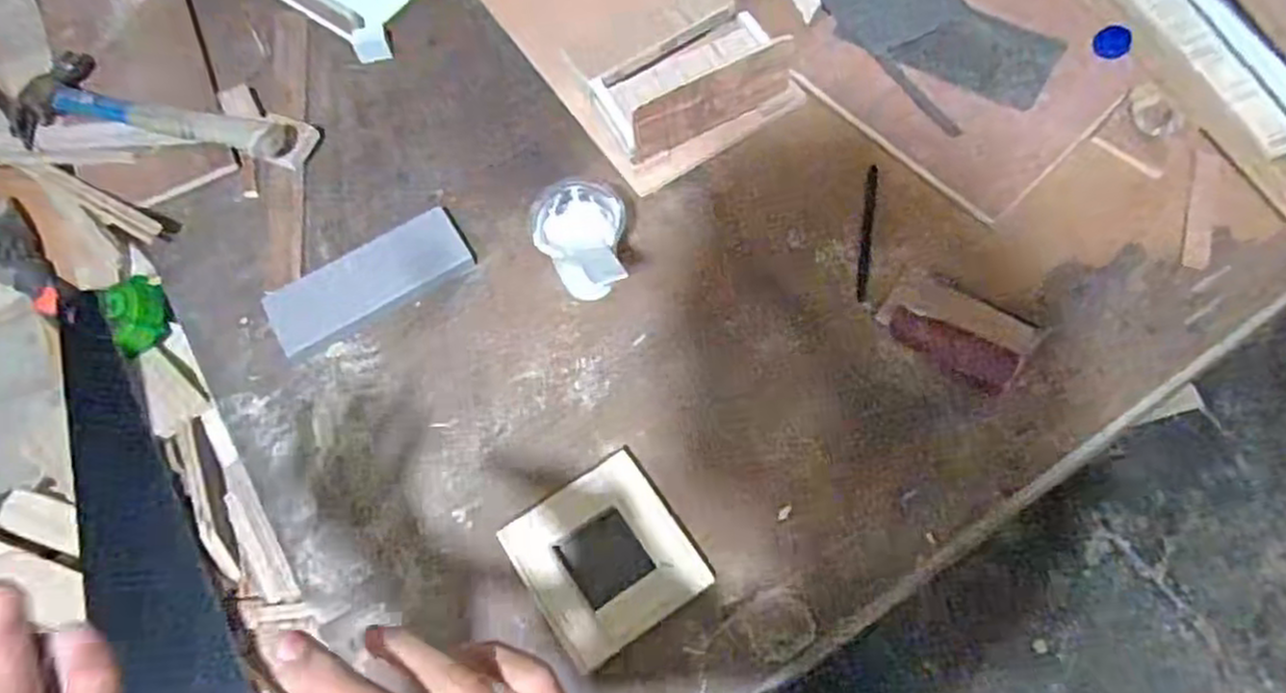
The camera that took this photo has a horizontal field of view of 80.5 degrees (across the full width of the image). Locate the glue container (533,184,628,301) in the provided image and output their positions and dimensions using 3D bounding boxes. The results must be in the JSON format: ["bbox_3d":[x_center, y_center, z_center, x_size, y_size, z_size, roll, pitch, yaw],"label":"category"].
[{"bbox_3d":[-0.049,-0.080,0.611,0.067,0.089,0.067,5,69,5],"label":"glue container"}]

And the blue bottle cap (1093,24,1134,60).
[{"bbox_3d":[0.434,-0.282,0.702,0.031,0.009,0.036,32,73,14],"label":"blue bottle cap"}]

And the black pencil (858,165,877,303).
[{"bbox_3d":[0.192,-0.098,0.651,0.009,0.005,0.133,9,69,6],"label":"black pencil"}]

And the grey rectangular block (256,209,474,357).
[{"bbox_3d":[-0.234,-0.060,0.649,0.171,0.014,0.063,-31,70,-9],"label":"grey rectangular block"}]

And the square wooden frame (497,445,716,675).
[{"bbox_3d":[-0.026,0.150,0.549,0.116,0.025,0.118,-32,70,-10],"label":"square wooden frame"}]

